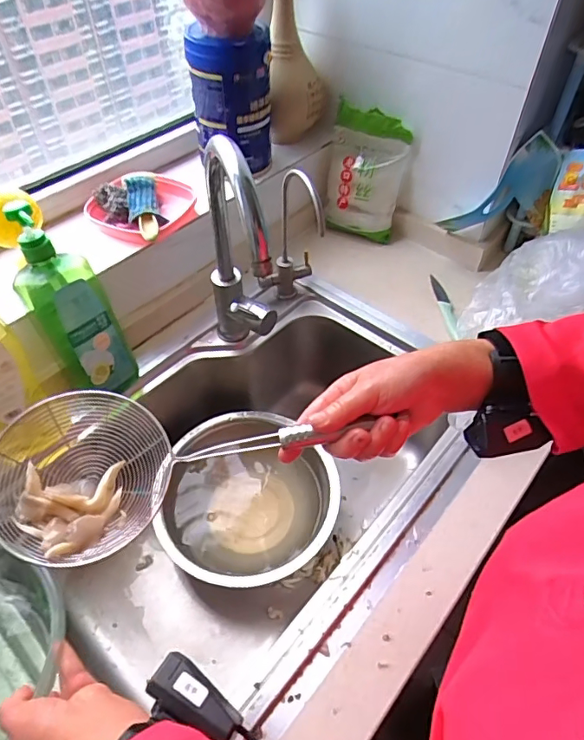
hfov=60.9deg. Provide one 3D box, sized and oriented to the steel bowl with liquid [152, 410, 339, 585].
[{"bbox_3d":[-0.061,0.199,0.768,0.252,0.090,0.265,0,50,0],"label":"steel bowl with liquid"}]

